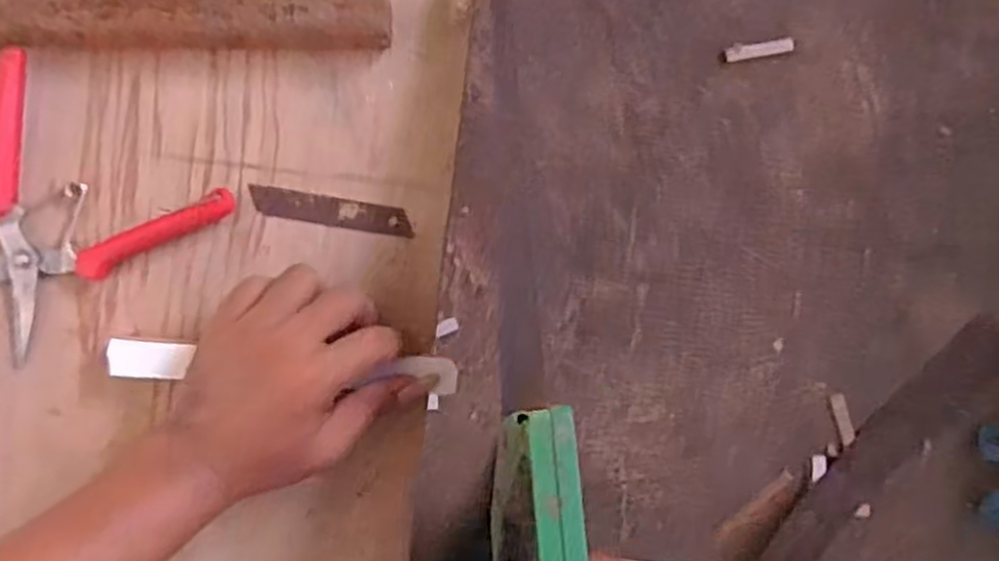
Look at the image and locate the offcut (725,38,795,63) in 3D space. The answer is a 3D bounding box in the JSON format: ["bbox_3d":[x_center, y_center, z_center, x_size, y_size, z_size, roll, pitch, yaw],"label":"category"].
[{"bbox_3d":[0.424,-0.376,1.247,0.116,0.017,0.028,-9,92,-2],"label":"offcut"}]

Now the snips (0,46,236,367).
[{"bbox_3d":[-0.266,-0.030,0.456,0.151,0.016,0.151,35,88,-5],"label":"snips"}]

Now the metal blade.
[{"bbox_3d":[-0.104,-0.043,0.475,0.099,0.004,0.019,9,90,-5],"label":"metal blade"}]

